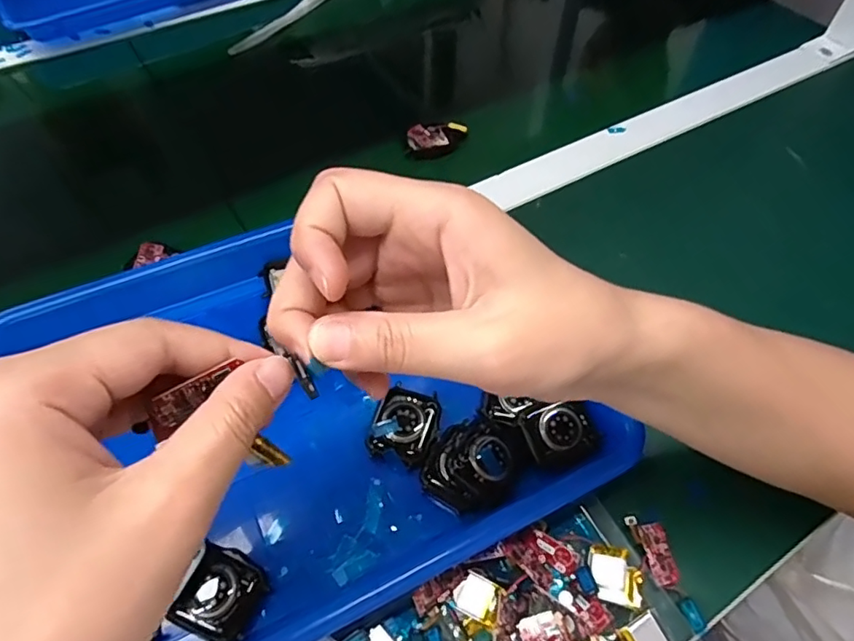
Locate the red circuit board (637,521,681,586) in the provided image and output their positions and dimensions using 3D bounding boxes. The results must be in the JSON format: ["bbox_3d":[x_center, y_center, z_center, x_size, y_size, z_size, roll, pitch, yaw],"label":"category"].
[{"bbox_3d":[0.123,0.123,0.294,0.015,0.006,0.030,-9,55,-7],"label":"red circuit board"}]

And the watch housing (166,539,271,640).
[{"bbox_3d":[-0.098,0.133,0.267,0.033,0.011,0.037,31,56,3],"label":"watch housing"}]

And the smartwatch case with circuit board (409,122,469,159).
[{"bbox_3d":[0.009,-0.163,0.494,0.052,0.020,0.032,-8,55,-6],"label":"smartwatch case with circuit board"}]

